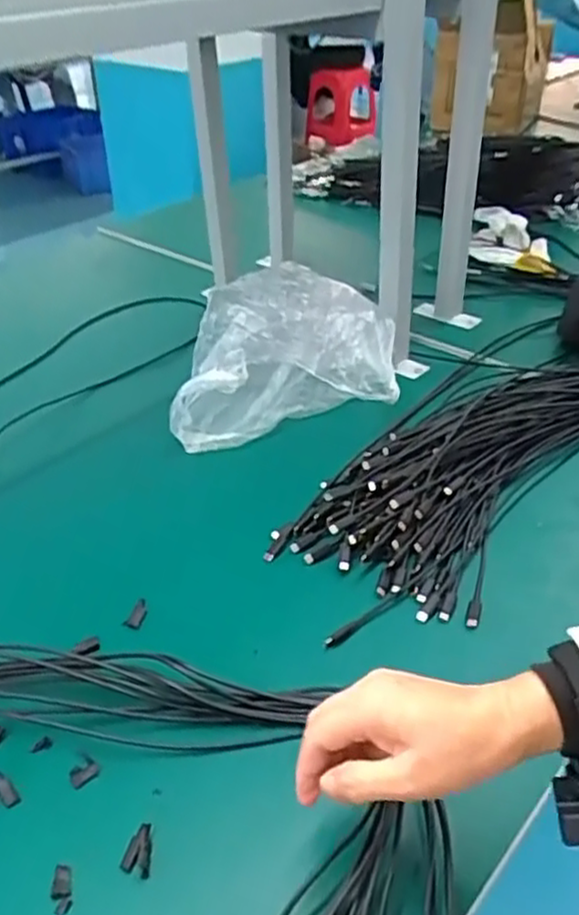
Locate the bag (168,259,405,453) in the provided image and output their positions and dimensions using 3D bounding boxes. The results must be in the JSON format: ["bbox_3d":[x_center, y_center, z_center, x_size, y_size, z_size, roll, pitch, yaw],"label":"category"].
[{"bbox_3d":[-0.009,-0.136,0.884,0.263,0.119,0.211,-6,37,-3],"label":"bag"}]

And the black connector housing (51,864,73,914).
[{"bbox_3d":[-0.143,0.271,0.455,0.012,0.004,0.030,-13,38,-13],"label":"black connector housing"}]

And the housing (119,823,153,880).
[{"bbox_3d":[-0.100,0.255,0.469,0.019,0.008,0.032,-4,37,-2],"label":"housing"}]

